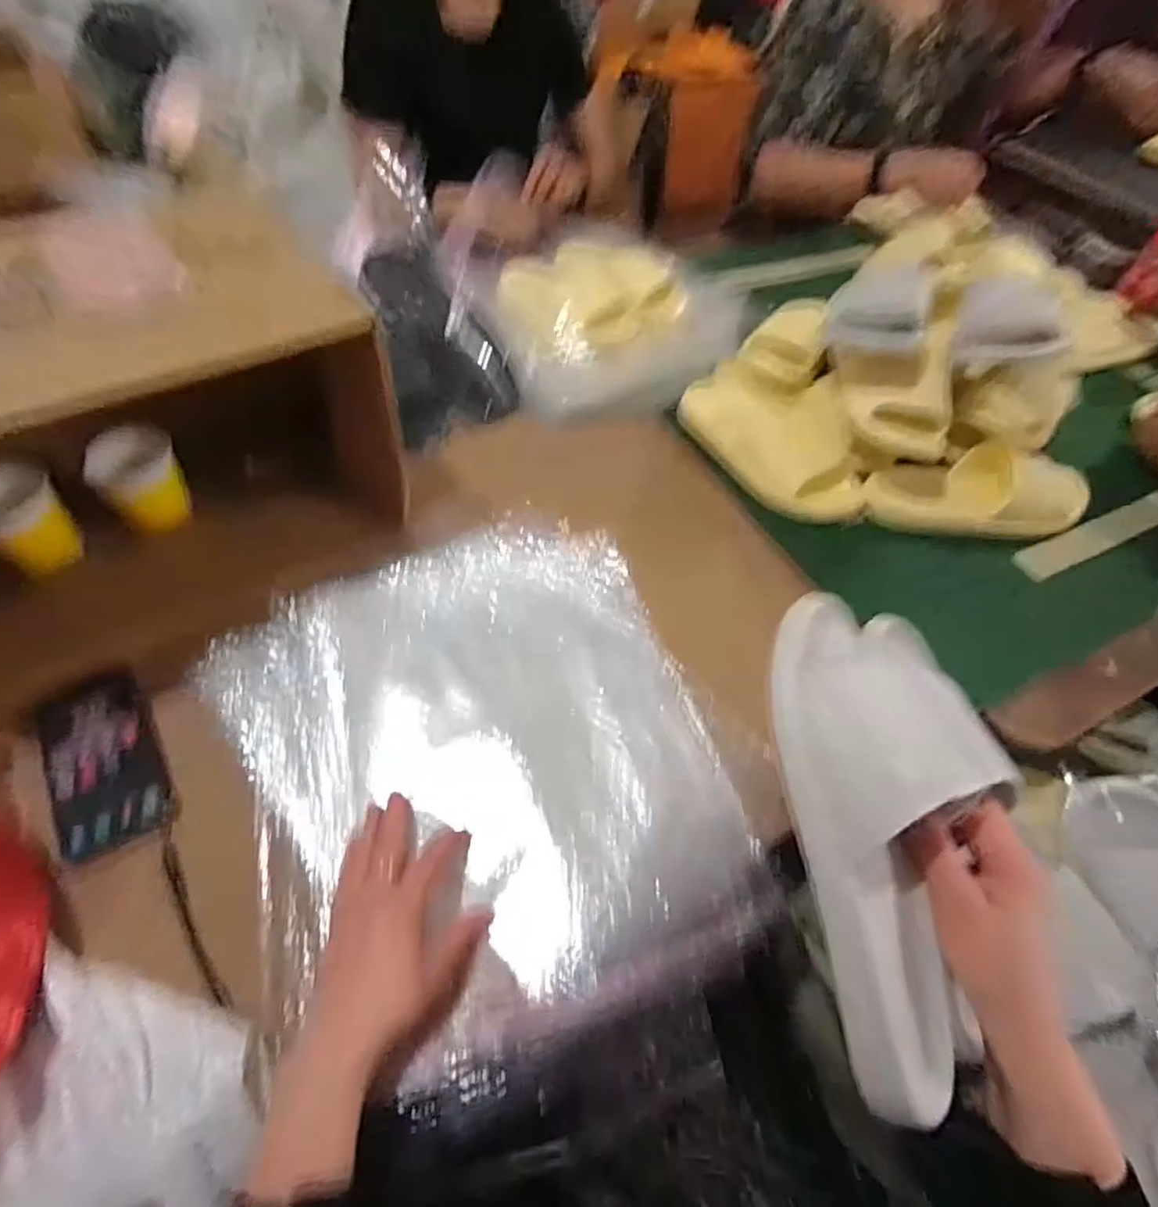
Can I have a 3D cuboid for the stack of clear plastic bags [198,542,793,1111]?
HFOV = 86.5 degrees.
[{"bbox_3d":[-0.081,0.117,0.518,0.367,0.029,0.411,-18,57,-15],"label":"stack of clear plastic bags"}]

